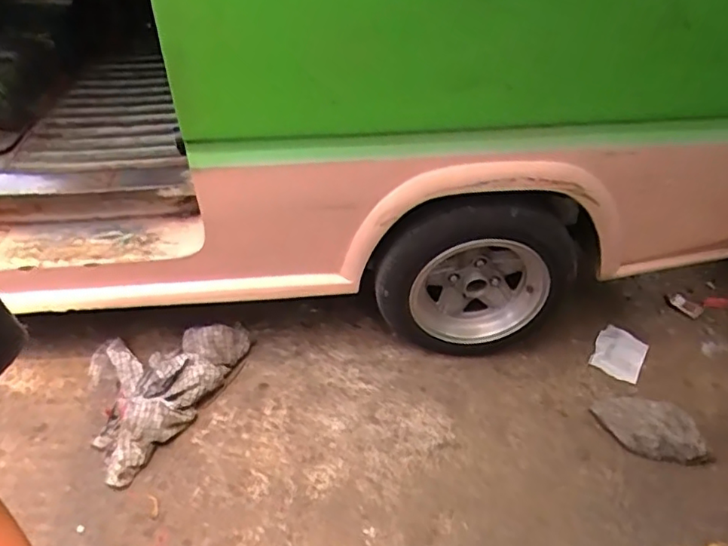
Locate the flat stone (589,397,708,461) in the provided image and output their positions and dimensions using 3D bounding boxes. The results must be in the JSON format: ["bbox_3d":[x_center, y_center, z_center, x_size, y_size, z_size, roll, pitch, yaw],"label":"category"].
[{"bbox_3d":[0.710,0.383,1.445,0.265,0.097,0.111,14,44,13],"label":"flat stone"}]

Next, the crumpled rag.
[{"bbox_3d":[-0.579,0.274,1.519,0.368,0.090,0.506,17,44,17],"label":"crumpled rag"}]

